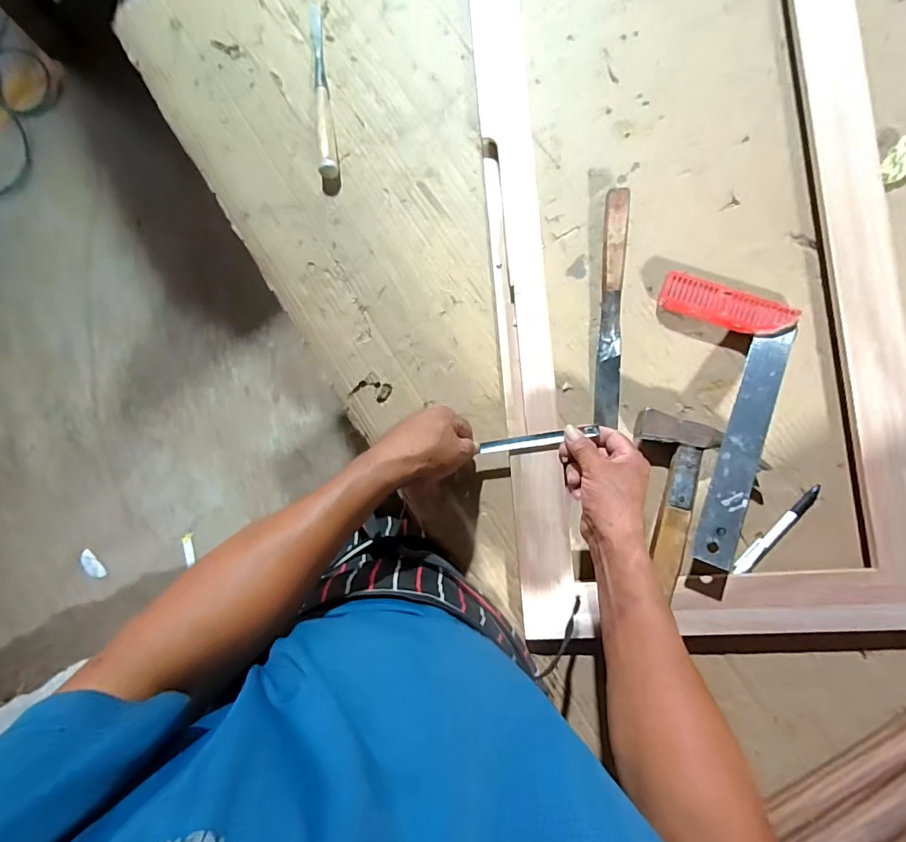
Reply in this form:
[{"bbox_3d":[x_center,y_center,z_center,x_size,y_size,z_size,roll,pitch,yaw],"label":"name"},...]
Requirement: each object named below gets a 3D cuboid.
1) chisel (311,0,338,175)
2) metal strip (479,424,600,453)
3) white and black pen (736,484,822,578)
[{"bbox_3d":[-0.177,-0.449,0.583,0.020,0.028,0.255,-7,86,7],"label":"chisel"},{"bbox_3d":[0.098,0.021,0.505,0.132,0.009,0.015,-11,85,11],"label":"metal strip"},{"bbox_3d":[0.362,0.122,0.488,0.014,0.009,0.132,43,93,8],"label":"white and black pen"}]

